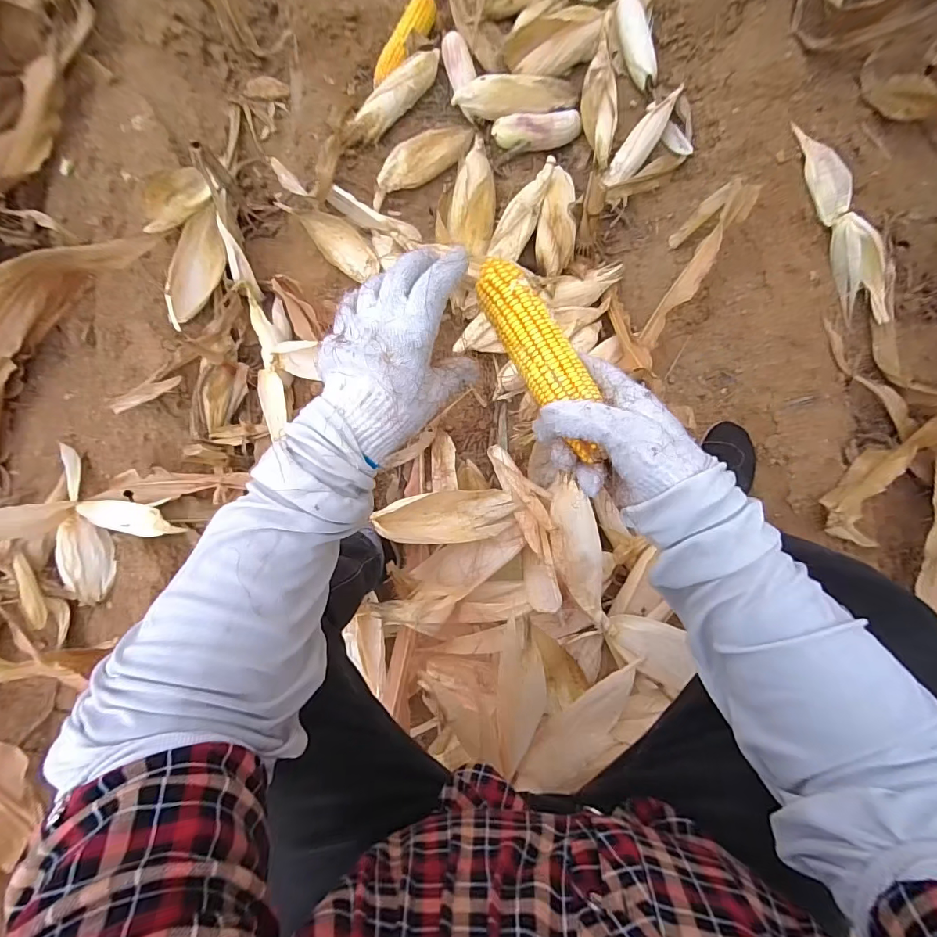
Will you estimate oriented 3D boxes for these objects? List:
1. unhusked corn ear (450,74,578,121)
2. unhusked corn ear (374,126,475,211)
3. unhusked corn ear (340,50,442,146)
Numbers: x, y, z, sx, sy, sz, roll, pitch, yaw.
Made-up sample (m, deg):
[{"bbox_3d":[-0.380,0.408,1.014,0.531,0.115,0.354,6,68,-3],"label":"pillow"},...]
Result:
[{"bbox_3d":[0.096,-0.711,0.851,0.252,0.050,0.063,-13,84,-13],"label":"unhusked corn ear"},{"bbox_3d":[-0.094,-0.604,0.865,0.231,0.050,0.068,-29,84,2],"label":"unhusked corn ear"},{"bbox_3d":[-0.148,-0.745,0.893,0.056,0.049,0.269,39,89,7],"label":"unhusked corn ear"}]

